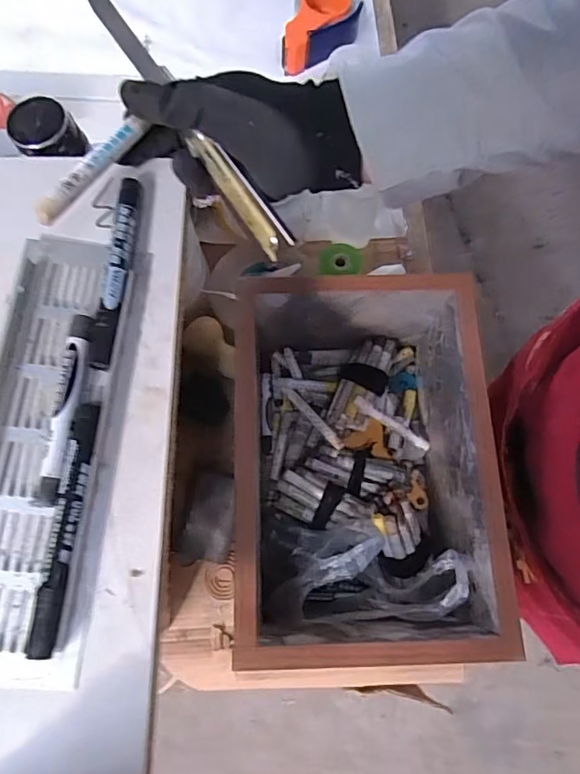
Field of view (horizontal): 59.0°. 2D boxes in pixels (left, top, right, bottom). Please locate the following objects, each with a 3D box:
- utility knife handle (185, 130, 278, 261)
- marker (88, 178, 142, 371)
[{"bbox_3d":[-0.035,-0.126,0.341,0.010,0.019,0.090,-37,96,-11],"label":"utility knife handle"},{"bbox_3d":[-0.105,-0.072,0.315,0.014,0.013,0.125,4,73,1],"label":"marker"}]

